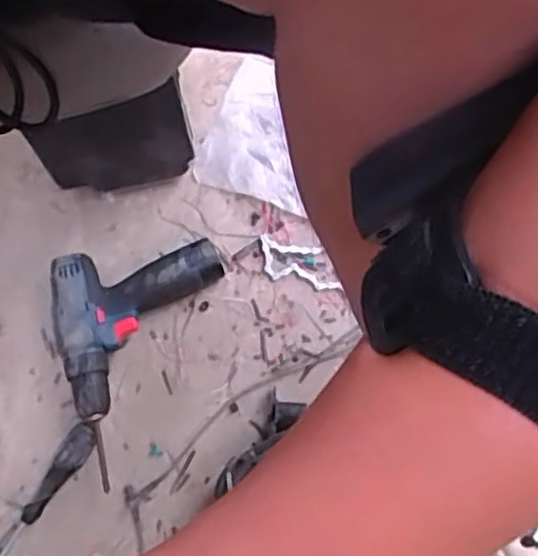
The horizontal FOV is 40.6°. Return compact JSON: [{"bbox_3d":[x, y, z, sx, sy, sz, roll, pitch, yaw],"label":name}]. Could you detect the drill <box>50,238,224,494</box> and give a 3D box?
[{"bbox_3d":[-0.135,0.087,0.785,0.184,0.052,0.245,-7,74,-3],"label":"drill"}]

